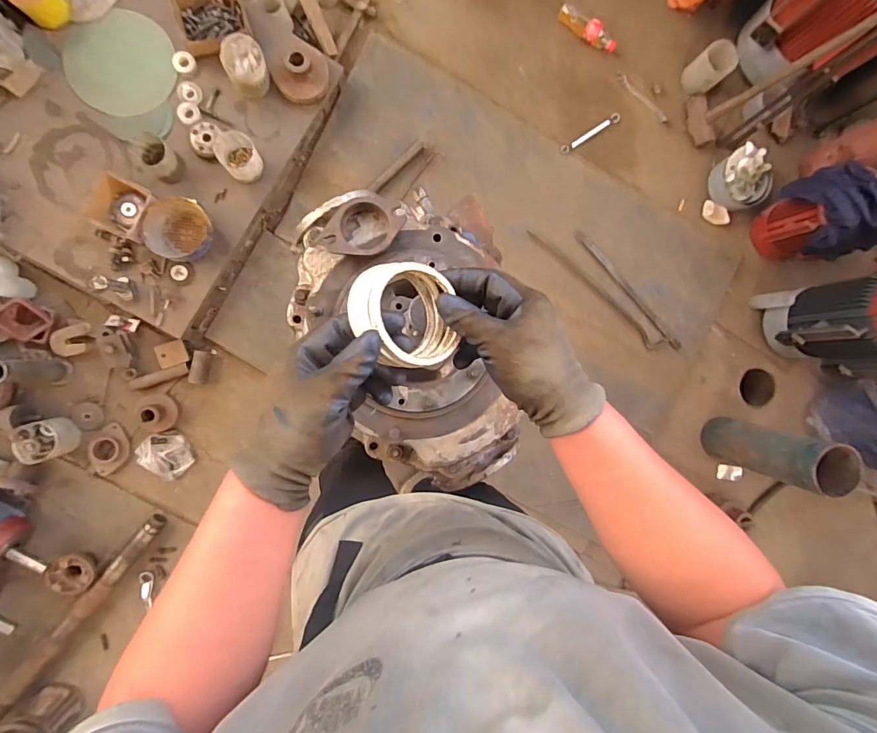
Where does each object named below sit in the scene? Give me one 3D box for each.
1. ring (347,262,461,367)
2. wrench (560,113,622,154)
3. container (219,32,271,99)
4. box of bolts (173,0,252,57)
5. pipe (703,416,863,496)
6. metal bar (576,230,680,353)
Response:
[{"bbox_3d":[-0.032,-0.041,0.376,0.087,0.035,0.087,-8,86,-30],"label":"ring"},{"bbox_3d":[0.529,-0.811,1.531,0.242,0.025,0.031,-33,98,-6],"label":"wrench"},{"bbox_3d":[-0.548,-0.854,1.247,0.116,0.091,0.137,-20,95,-7],"label":"container"},{"bbox_3d":[-0.653,-1.007,1.263,0.187,0.044,0.174,-19,97,-7],"label":"box of bolts"},{"bbox_3d":[1.102,0.284,1.461,0.149,0.428,0.156,14,91,-10],"label":"pipe"},{"bbox_3d":[0.675,-0.266,1.549,0.031,0.015,0.554,-45,99,-4],"label":"metal bar"}]

